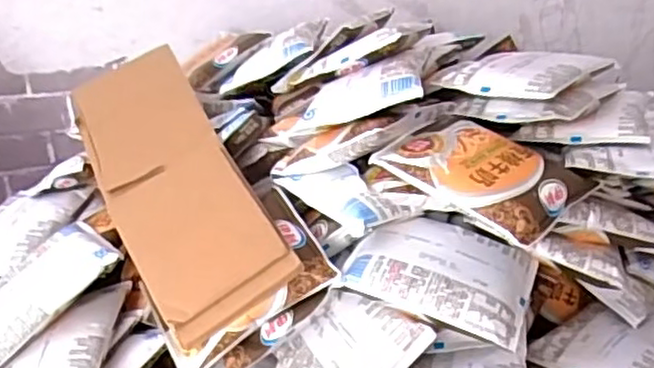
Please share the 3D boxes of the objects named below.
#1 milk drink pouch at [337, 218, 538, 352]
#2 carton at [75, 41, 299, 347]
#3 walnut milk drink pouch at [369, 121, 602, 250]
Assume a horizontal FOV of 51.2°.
[{"bbox_3d":[0.081,0.062,0.487,0.125,0.024,0.088,20,43,16],"label":"milk drink pouch"},{"bbox_3d":[-0.129,-0.007,0.550,0.102,0.013,0.275,-31,54,-6],"label":"carton"},{"bbox_3d":[0.108,-0.011,0.475,0.127,0.024,0.094,31,50,30],"label":"walnut milk drink pouch"}]

